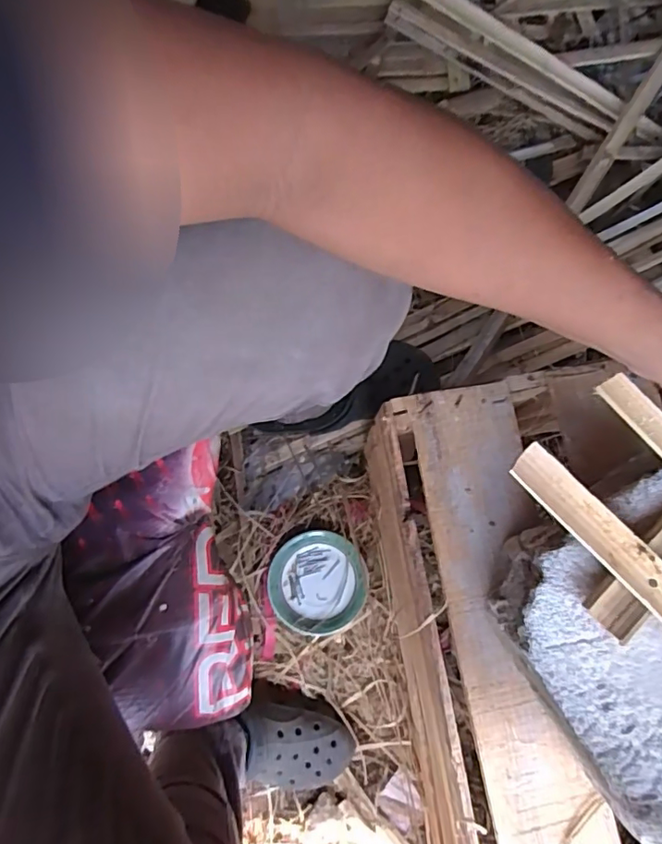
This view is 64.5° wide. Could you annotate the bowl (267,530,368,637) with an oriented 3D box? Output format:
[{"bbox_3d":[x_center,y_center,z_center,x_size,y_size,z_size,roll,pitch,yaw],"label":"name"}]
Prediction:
[{"bbox_3d":[-0.019,0.224,0.732,0.134,0.023,0.136,-4,78,-1],"label":"bowl"}]

